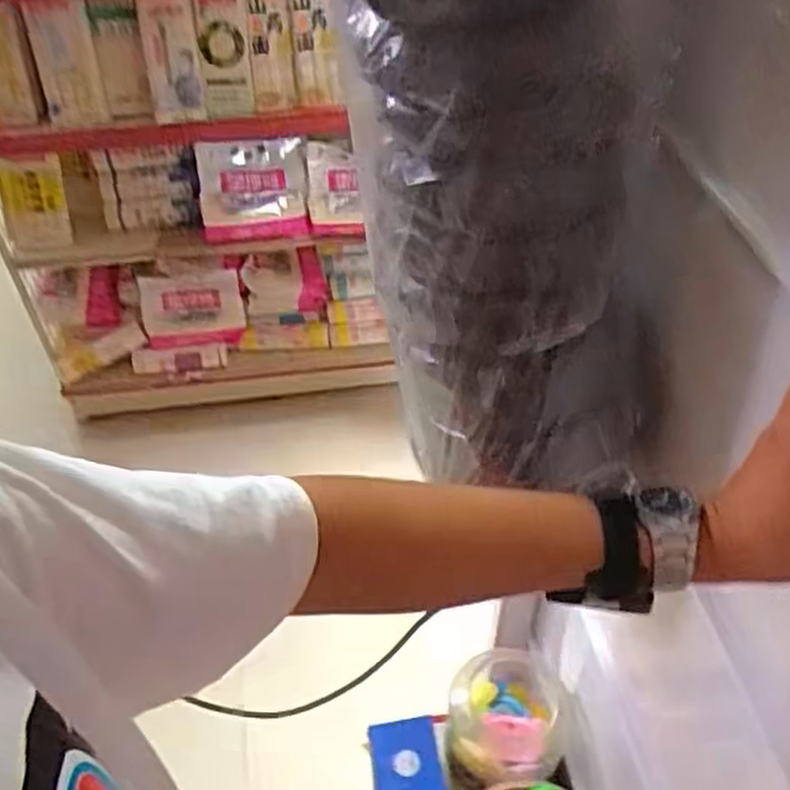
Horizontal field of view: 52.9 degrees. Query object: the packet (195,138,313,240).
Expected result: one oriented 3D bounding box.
[{"bbox_3d":[-0.311,-0.448,1.741,0.231,0.218,0.052,-5,47,-5],"label":"packet"}]

